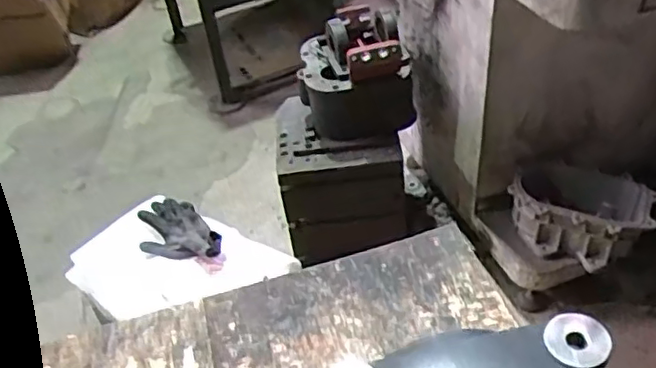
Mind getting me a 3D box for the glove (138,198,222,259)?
[{"bbox_3d":[-0.288,0.087,1.186,0.116,0.036,0.213,-30,47,-23],"label":"glove"}]

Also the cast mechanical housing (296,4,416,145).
[{"bbox_3d":[0.056,-0.229,1.366,0.229,0.211,0.213,-10,43,-4],"label":"cast mechanical housing"}]

